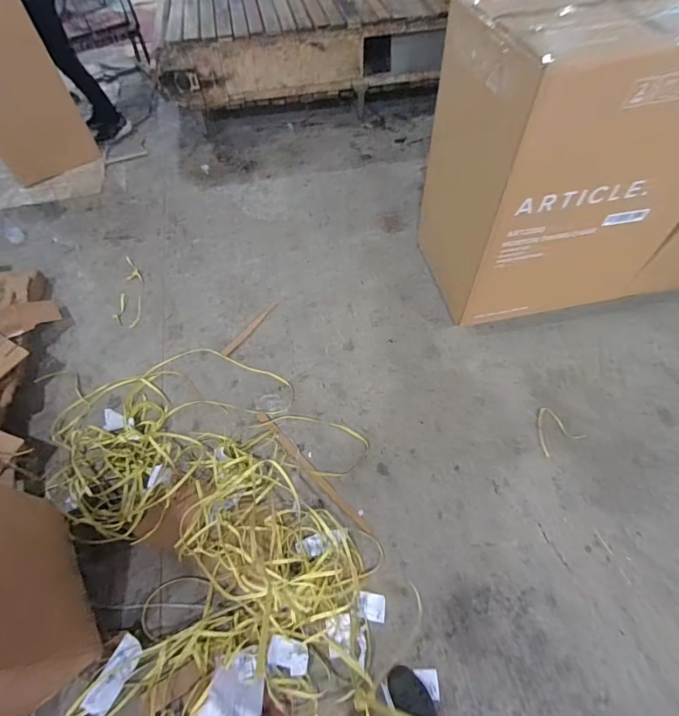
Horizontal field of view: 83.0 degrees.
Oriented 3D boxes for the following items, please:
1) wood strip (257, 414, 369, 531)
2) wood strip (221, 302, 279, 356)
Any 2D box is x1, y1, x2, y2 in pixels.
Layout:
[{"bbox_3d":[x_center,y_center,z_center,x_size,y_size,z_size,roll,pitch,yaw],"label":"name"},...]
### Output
[{"bbox_3d":[-0.113,0.432,1.490,0.038,0.017,0.626,-39,64,-20],"label":"wood strip"},{"bbox_3d":[-0.422,-0.148,1.844,0.042,0.005,0.372,32,64,20],"label":"wood strip"}]

